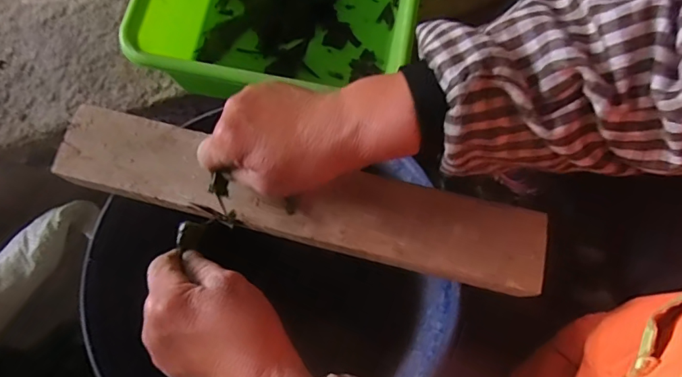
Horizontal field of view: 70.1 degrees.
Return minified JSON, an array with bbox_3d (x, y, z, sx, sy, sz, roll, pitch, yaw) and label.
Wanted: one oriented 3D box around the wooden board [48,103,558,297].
[{"bbox_3d":[-0.034,0.004,0.362,0.367,0.017,0.062,14,76,4],"label":"wooden board"}]

